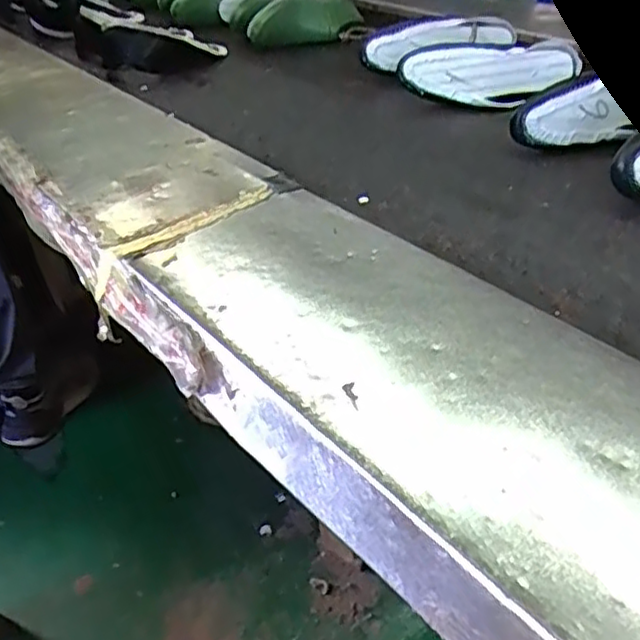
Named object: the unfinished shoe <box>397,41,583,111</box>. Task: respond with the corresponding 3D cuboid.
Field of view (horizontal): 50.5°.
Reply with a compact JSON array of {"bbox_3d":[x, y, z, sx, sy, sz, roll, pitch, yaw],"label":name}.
[{"bbox_3d":[0.268,-0.387,1.087,0.270,0.094,0.064,-4,36,1],"label":"unfinished shoe"}]

